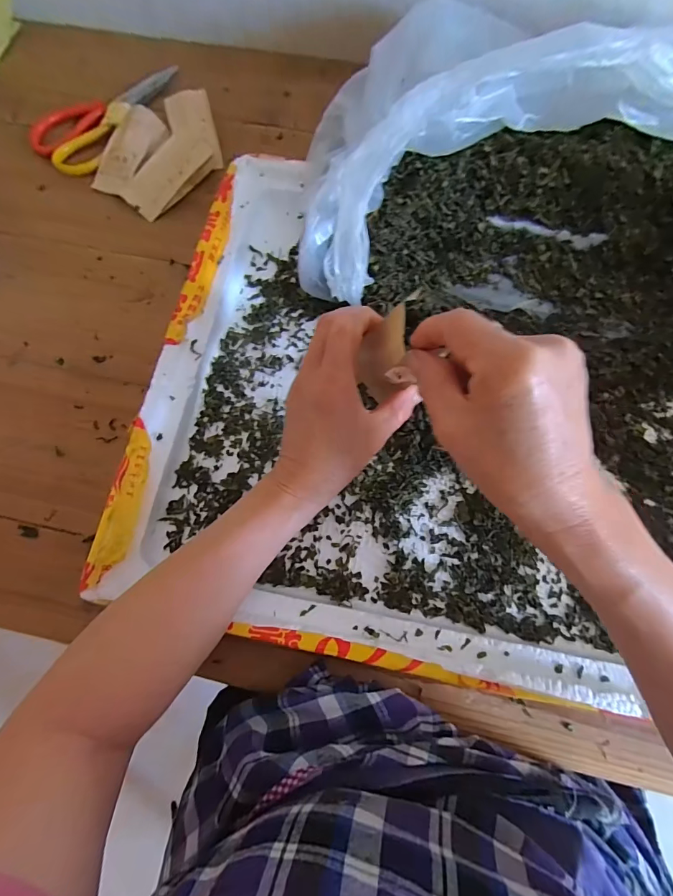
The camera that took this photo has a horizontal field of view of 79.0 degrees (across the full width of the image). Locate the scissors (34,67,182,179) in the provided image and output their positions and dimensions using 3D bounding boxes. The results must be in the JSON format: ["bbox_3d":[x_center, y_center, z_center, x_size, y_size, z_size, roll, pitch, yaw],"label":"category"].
[{"bbox_3d":[-0.277,-0.415,0.508,0.198,0.016,0.088,-42,78,-10],"label":"scissors"}]

